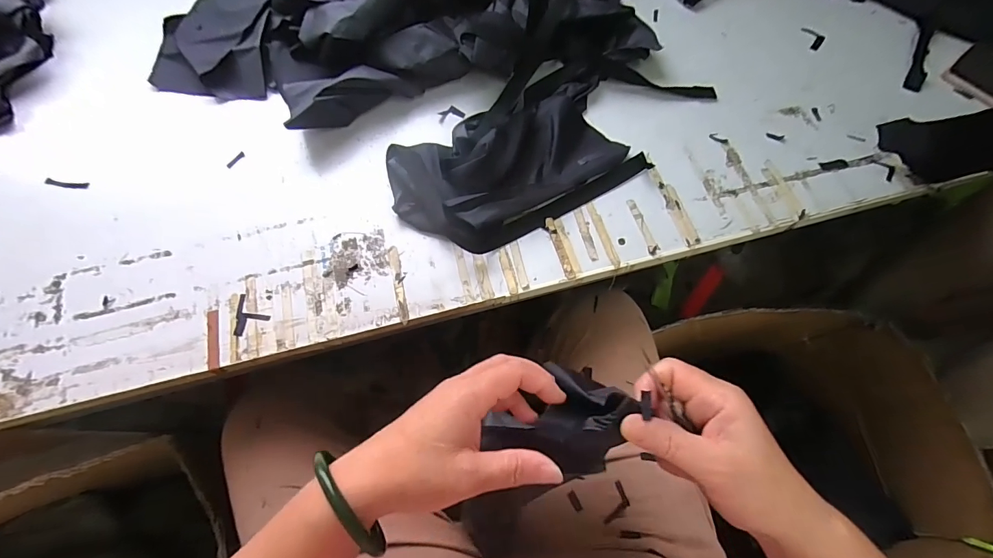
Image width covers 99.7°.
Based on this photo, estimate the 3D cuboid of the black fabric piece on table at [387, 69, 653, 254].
[{"bbox_3d":[0.015,-0.139,0.476,0.273,0.047,0.176,-31,73,-11],"label":"black fabric piece on table"}]

